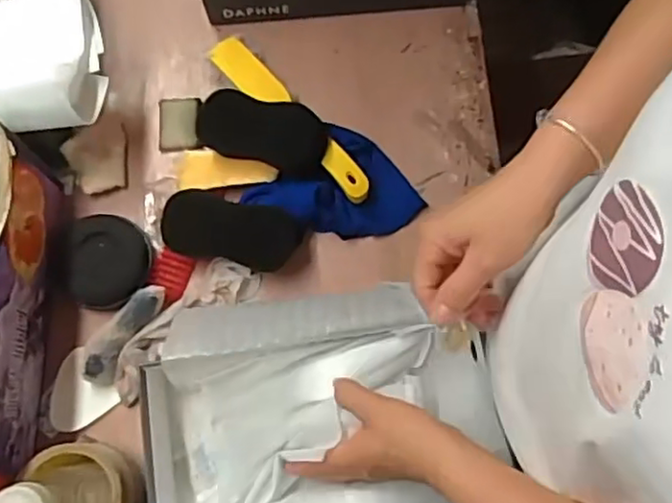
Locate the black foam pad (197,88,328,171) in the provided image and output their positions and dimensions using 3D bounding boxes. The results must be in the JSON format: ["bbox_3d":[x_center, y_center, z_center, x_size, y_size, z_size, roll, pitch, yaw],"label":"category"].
[{"bbox_3d":[-0.073,-0.122,0.657,0.127,0.022,0.068,14,114,5],"label":"black foam pad"}]

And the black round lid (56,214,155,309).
[{"bbox_3d":[-0.228,0.010,0.643,0.088,0.015,0.088,2,82,-14],"label":"black round lid"}]

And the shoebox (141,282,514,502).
[{"bbox_3d":[-0.018,0.143,0.575,0.307,0.095,0.217,-9,74,-3],"label":"shoebox"}]

